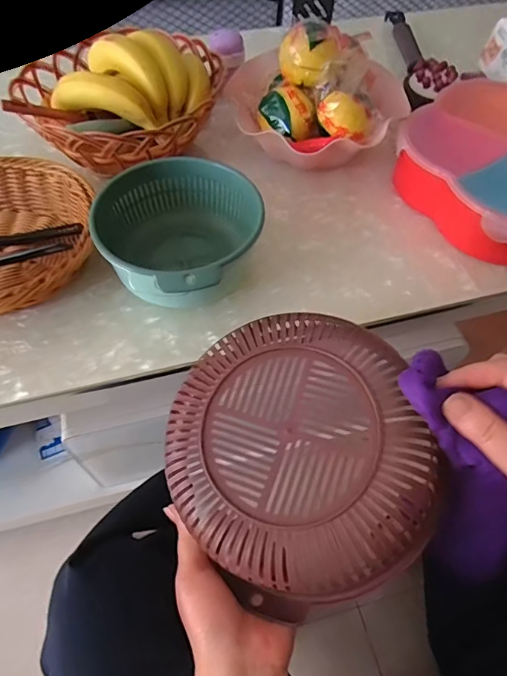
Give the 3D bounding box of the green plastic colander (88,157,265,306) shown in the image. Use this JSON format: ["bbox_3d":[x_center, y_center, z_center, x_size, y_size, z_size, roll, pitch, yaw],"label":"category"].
[{"bbox_3d":[-0.069,-0.091,0.459,0.156,0.069,0.148,-13,58,-10],"label":"green plastic colander"}]

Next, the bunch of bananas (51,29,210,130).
[{"bbox_3d":[-0.136,-0.293,0.510,0.155,0.061,0.093,10,57,5],"label":"bunch of bananas"}]

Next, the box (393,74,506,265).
[{"bbox_3d":[0.323,-0.208,0.553,0.258,0.068,0.298,37,63,21],"label":"box"}]

